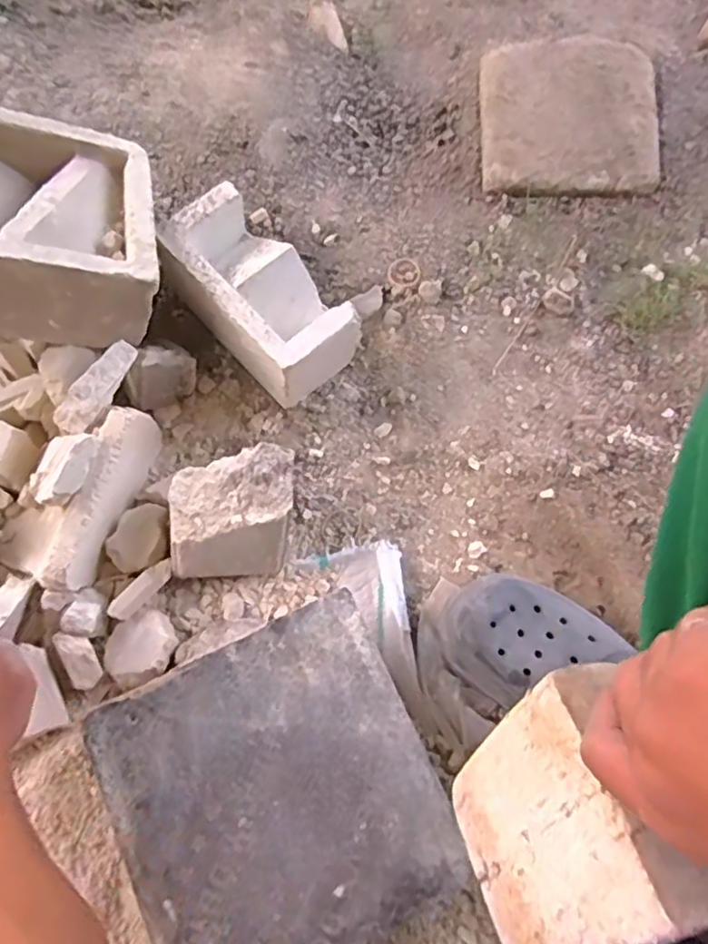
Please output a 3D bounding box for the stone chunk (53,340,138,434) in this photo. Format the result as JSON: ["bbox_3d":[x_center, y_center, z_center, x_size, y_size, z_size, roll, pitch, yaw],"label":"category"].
[{"bbox_3d":[-0.235,-0.078,0.603,0.031,0.022,0.098,31,74,8],"label":"stone chunk"}]

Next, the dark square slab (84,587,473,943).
[{"bbox_3d":[-0.060,0.253,0.521,0.240,0.016,0.245,-25,74,-9],"label":"dark square slab"}]

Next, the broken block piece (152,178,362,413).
[{"bbox_3d":[-0.098,-0.177,0.690,0.199,0.118,0.112,43,76,9],"label":"broken block piece"}]

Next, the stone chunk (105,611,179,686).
[{"bbox_3d":[-0.189,0.160,0.594,0.063,0.027,0.063,-9,49,10],"label":"stone chunk"}]

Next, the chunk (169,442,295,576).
[{"bbox_3d":[-0.112,0.040,0.612,0.111,0.083,0.105,-1,74,-5],"label":"chunk"}]

